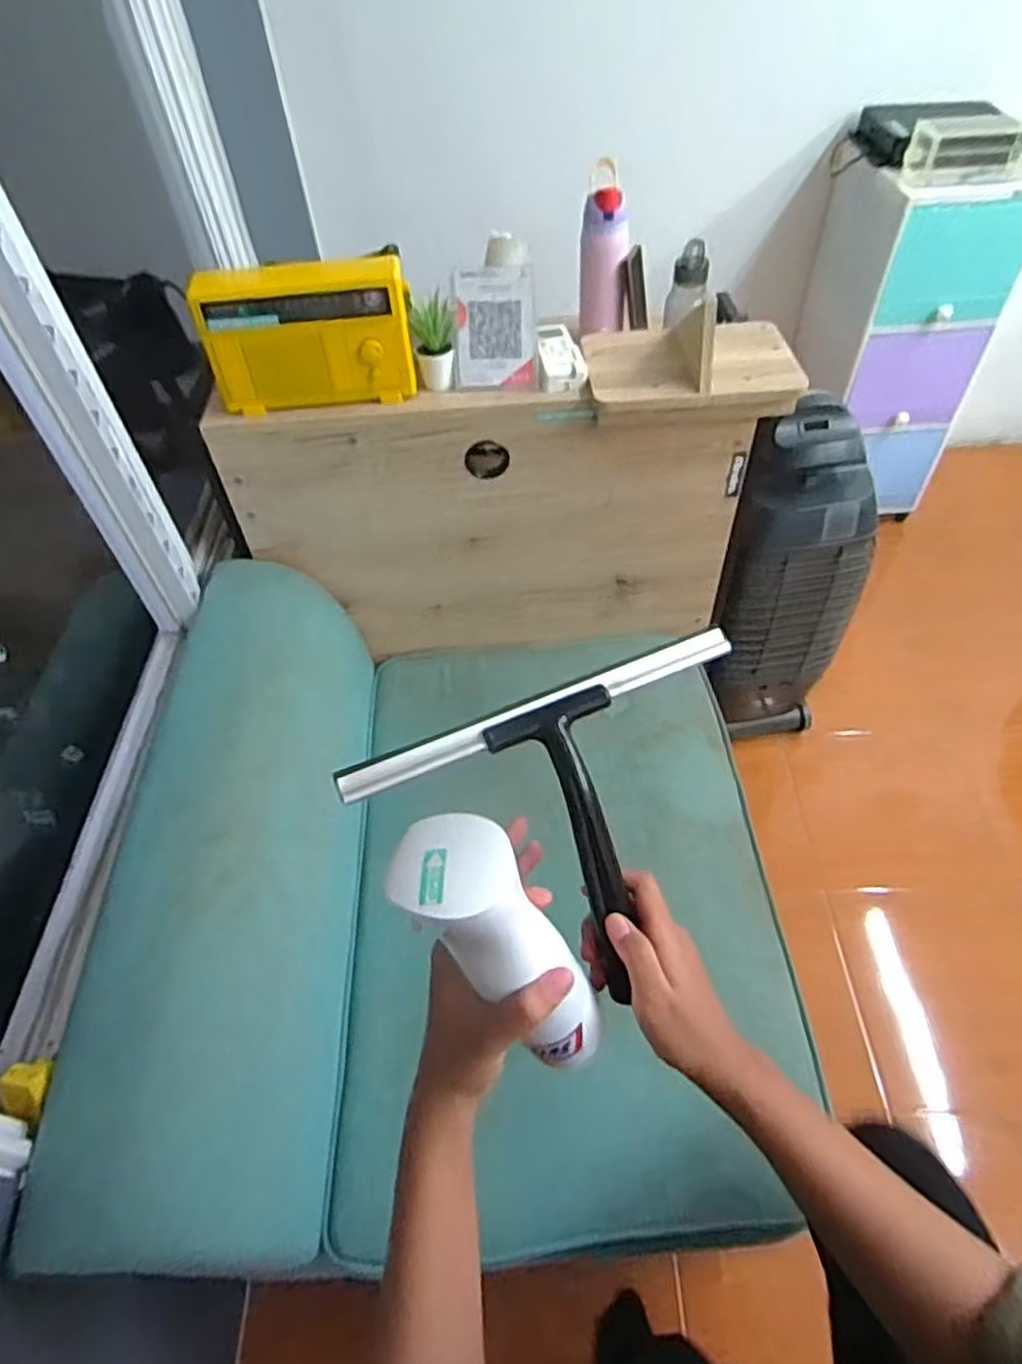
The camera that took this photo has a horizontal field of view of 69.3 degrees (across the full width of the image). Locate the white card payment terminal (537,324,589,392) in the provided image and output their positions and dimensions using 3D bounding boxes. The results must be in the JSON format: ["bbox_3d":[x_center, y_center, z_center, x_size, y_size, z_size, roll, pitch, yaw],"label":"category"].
[{"bbox_3d":[0.073,-0.491,1.103,0.063,0.025,0.157,-5,55,-2],"label":"white card payment terminal"}]

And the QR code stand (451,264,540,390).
[{"bbox_3d":[-0.021,-0.499,1.048,0.116,0.130,0.083,0,55,2],"label":"QR code stand"}]

